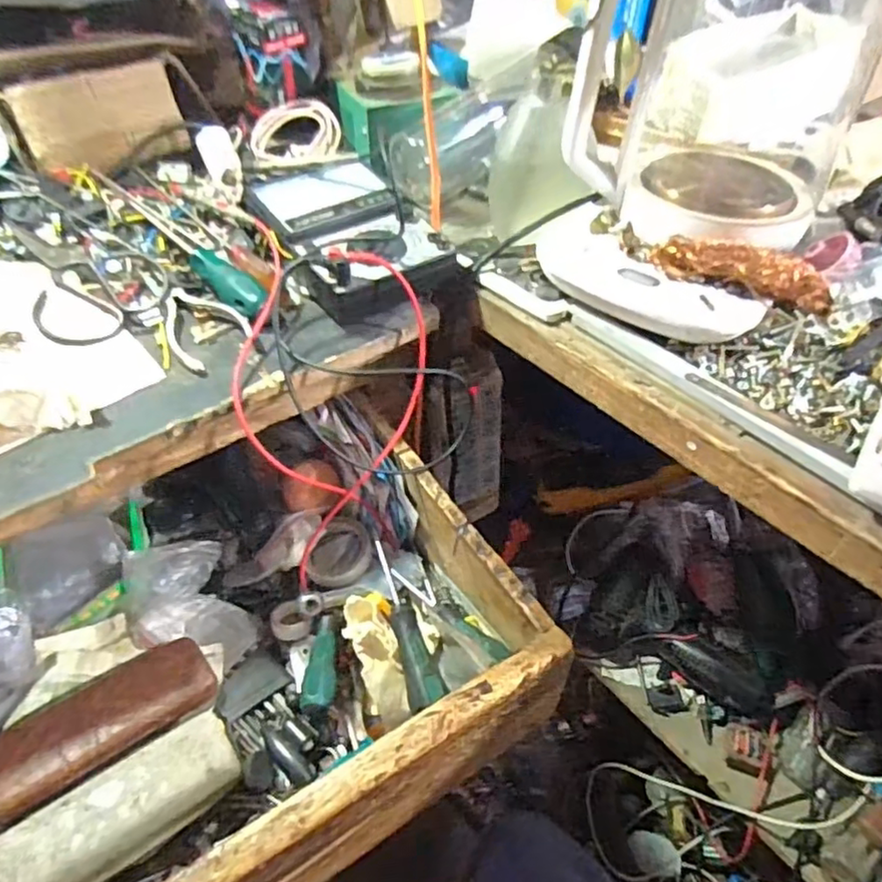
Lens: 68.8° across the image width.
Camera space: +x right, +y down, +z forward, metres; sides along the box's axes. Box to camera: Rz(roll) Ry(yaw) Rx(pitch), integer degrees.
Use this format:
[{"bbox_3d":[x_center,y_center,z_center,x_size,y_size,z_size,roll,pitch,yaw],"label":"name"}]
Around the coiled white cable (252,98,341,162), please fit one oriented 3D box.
[{"bbox_3d":[-0.144,-0.307,0.642,0.085,0.025,0.063,-4,85,-1],"label":"coiled white cable"}]

